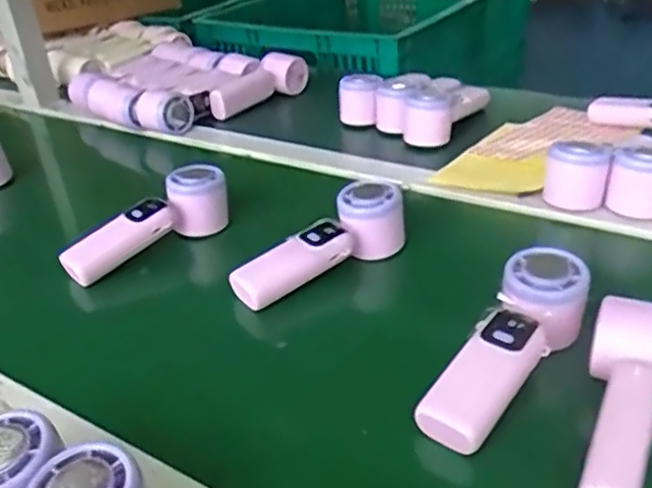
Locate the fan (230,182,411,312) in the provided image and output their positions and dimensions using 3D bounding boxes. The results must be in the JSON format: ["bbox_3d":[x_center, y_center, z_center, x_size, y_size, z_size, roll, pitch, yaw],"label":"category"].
[{"bbox_3d":[-0.009,0.002,0.570,0.163,0.064,0.057,-21,35,-23],"label":"fan"}]

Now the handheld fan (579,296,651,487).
[{"bbox_3d":[0.177,0.097,0.374,0.057,0.051,0.155,10,35,24],"label":"handheld fan"}]

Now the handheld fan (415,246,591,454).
[{"bbox_3d":[0.120,0.066,0.431,0.058,0.055,0.164,19,39,34],"label":"handheld fan"}]

